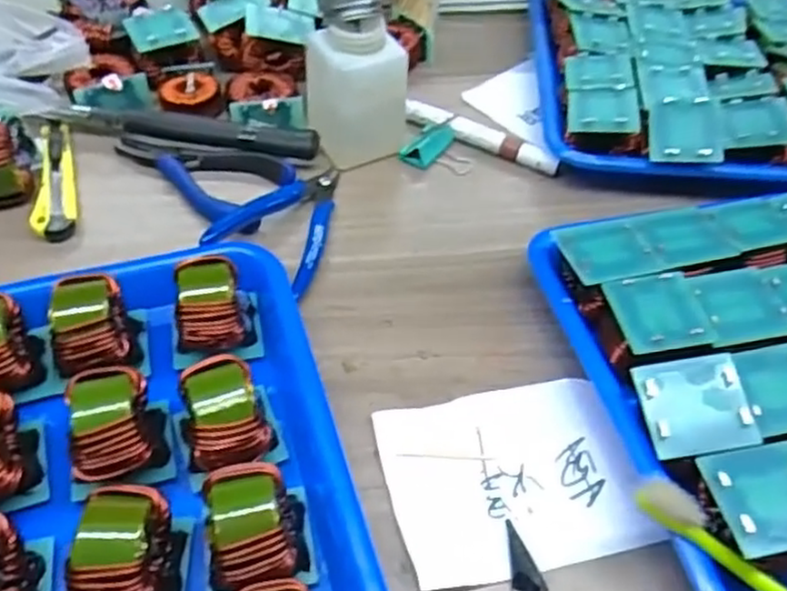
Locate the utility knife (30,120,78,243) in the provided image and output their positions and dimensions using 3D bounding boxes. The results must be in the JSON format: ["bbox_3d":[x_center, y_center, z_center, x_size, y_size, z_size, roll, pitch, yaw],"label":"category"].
[{"bbox_3d":[-0.223,-0.079,0.474,0.024,0.012,0.111,-12,51,-13],"label":"utility knife"}]

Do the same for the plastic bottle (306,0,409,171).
[{"bbox_3d":[-0.024,-0.145,0.473,0.051,0.118,0.049,-21,54,-20],"label":"plastic bottle"}]

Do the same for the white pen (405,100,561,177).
[{"bbox_3d":[0.061,-0.114,0.519,0.122,0.017,0.017,30,54,21],"label":"white pen"}]

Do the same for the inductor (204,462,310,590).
[{"bbox_3d":[-0.056,0.099,0.302,0.038,0.040,0.047,-7,50,-9],"label":"inductor"}]

